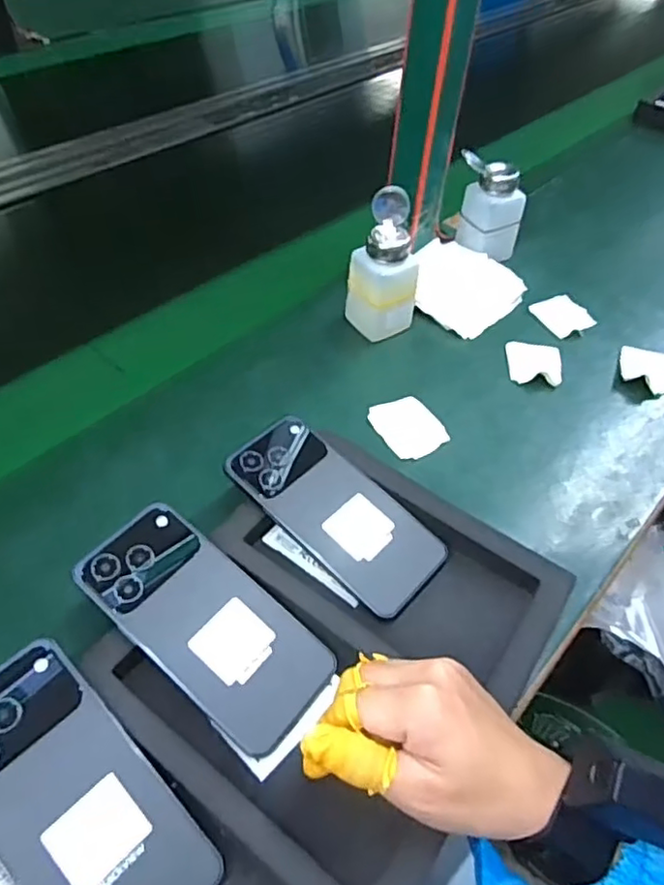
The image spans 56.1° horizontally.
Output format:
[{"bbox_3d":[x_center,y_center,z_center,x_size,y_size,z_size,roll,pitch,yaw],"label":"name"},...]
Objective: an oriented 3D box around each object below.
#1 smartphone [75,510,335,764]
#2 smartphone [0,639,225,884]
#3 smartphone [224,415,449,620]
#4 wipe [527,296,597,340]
[{"bbox_3d":[-0.079,0.110,0.386,0.162,0.006,0.071,40,57,11],"label":"smartphone"},{"bbox_3d":[-0.133,0.182,0.319,0.161,0.007,0.075,44,59,15],"label":"smartphone"},{"bbox_3d":[0.003,0.048,0.449,0.163,0.006,0.072,42,59,15],"label":"smartphone"},{"bbox_3d":[0.245,-0.135,0.659,0.056,0.006,0.055,-17,52,-18],"label":"wipe"}]

